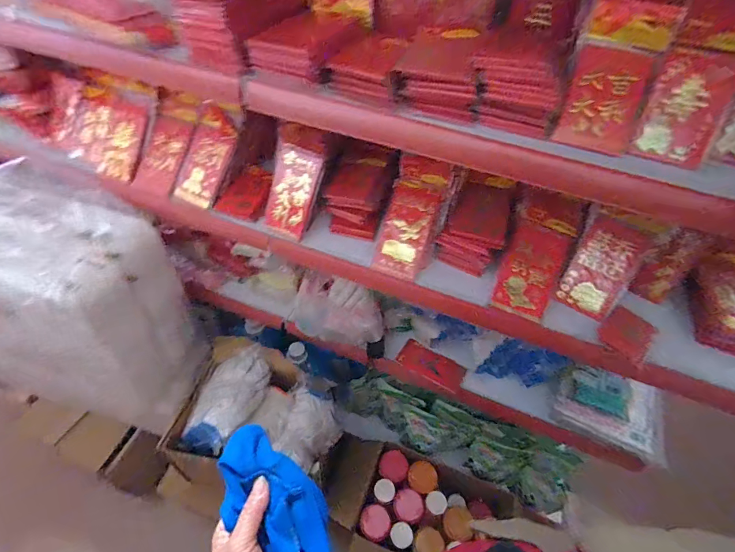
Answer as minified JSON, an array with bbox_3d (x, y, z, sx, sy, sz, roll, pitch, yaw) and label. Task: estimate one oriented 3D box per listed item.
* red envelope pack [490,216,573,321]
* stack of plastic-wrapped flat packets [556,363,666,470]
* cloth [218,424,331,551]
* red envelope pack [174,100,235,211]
[{"bbox_3d":[0.292,-0.010,0.678,0.098,0.016,0.165,22,84,6],"label":"red envelope pack"},{"bbox_3d":[0.539,0.291,0.836,0.234,0.026,0.149,24,83,7],"label":"stack of plastic-wrapped flat packets"},{"bbox_3d":[-0.082,0.242,0.378,0.080,0.032,0.191,-29,79,-26],"label":"cloth"},{"bbox_3d":[-0.330,-0.243,0.782,0.092,0.014,0.200,18,92,10],"label":"red envelope pack"}]

